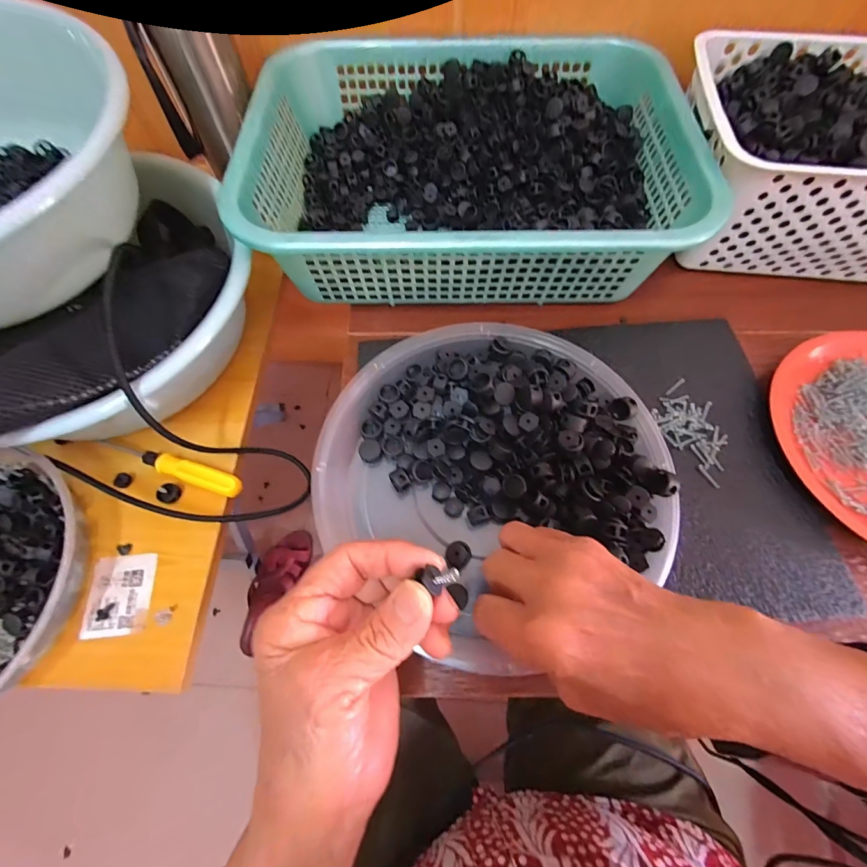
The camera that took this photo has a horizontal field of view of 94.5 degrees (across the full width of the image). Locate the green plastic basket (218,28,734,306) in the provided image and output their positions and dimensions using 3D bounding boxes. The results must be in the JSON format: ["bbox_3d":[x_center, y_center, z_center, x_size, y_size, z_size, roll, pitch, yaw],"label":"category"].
[{"bbox_3d":[0.028,-0.258,0.388,0.373,0.095,0.288,-3,67,-1],"label":"green plastic basket"}]

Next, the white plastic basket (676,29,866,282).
[{"bbox_3d":[0.384,-0.260,0.378,0.302,0.104,0.205,6,67,3],"label":"white plastic basket"}]

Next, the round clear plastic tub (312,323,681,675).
[{"bbox_3d":[0.039,0.023,0.286,0.223,0.049,0.220,0,67,0],"label":"round clear plastic tub"}]

